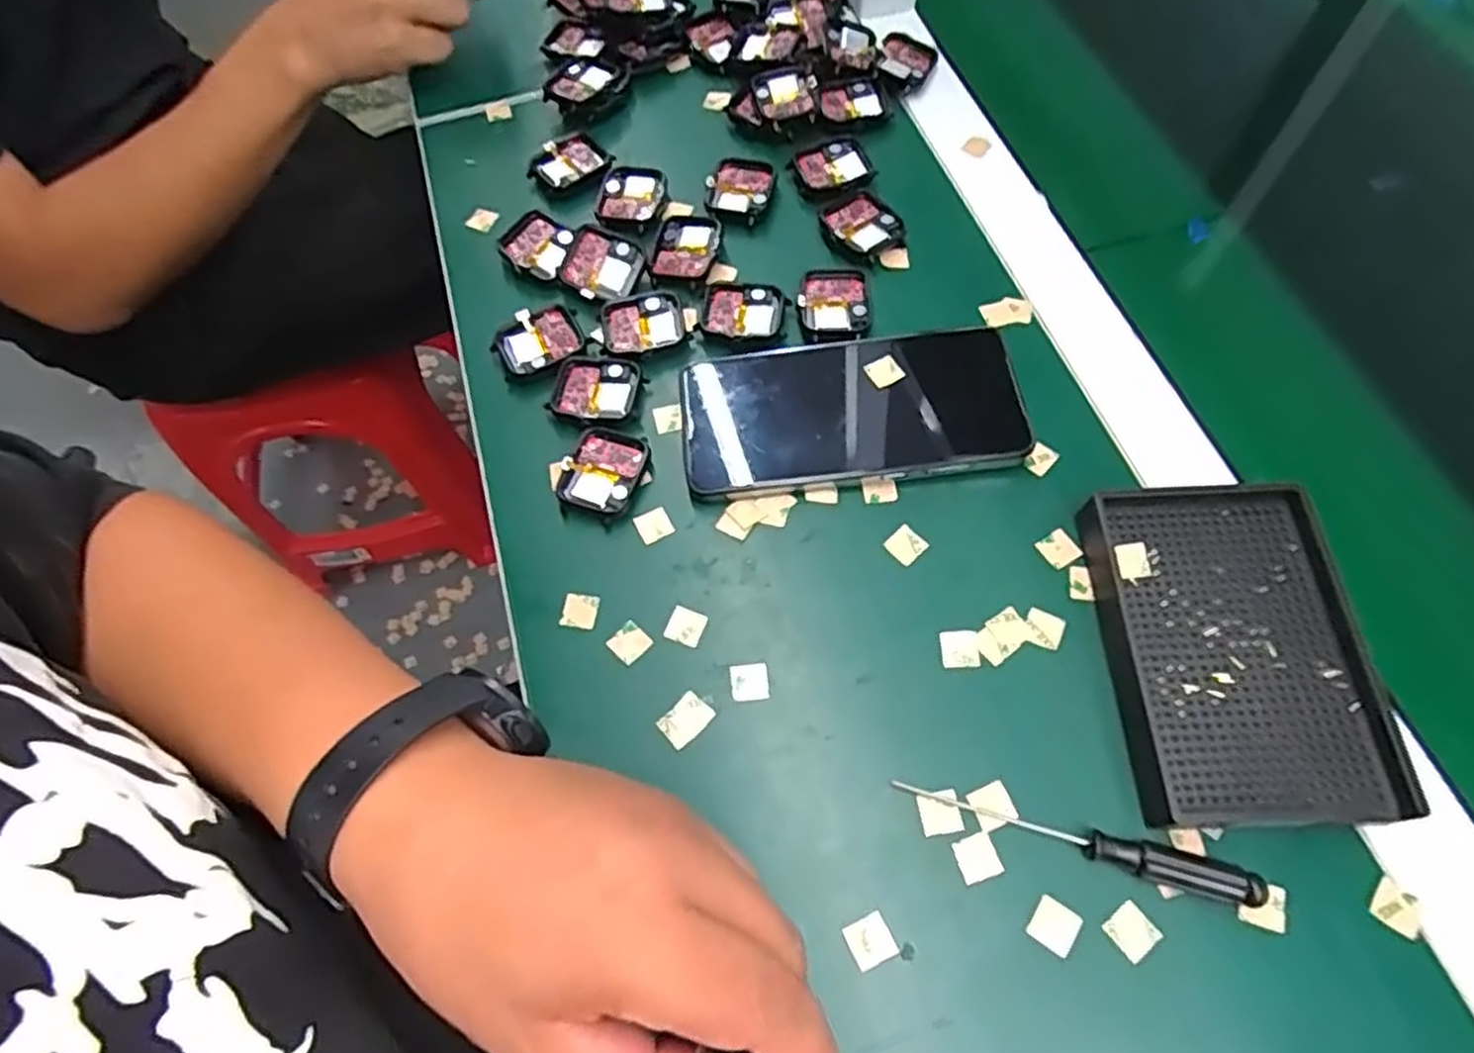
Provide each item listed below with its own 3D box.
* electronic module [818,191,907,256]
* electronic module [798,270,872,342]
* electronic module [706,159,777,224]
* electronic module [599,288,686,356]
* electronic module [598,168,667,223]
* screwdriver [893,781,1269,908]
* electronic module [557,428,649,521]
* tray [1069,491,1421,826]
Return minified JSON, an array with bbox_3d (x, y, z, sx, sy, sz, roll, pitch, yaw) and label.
[{"bbox_3d":[0.071,-0.168,0.437,0.039,0.007,0.042,-26,66,-10],"label":"electronic module"},{"bbox_3d":[0.052,-0.117,0.412,0.037,0.005,0.048,-4,64,1],"label":"electronic module"},{"bbox_3d":[0.001,-0.197,0.451,0.036,0.010,0.041,11,66,8],"label":"electronic module"},{"bbox_3d":[-0.050,-0.108,0.415,0.044,0.006,0.039,-17,65,-6],"label":"electronic module"},{"bbox_3d":[-0.061,-0.196,0.455,0.038,0.006,0.041,3,65,4],"label":"electronic module"},{"bbox_3d":[0.127,0.118,0.293,0.131,0.014,0.012,15,66,9],"label":"screwdriver"},{"bbox_3d":[-0.066,-0.026,0.378,0.037,0.011,0.042,16,66,9],"label":"electronic module"},{"bbox_3d":[0.202,0.050,0.319,0.095,0.021,0.135,1,65,3],"label":"tray"}]

